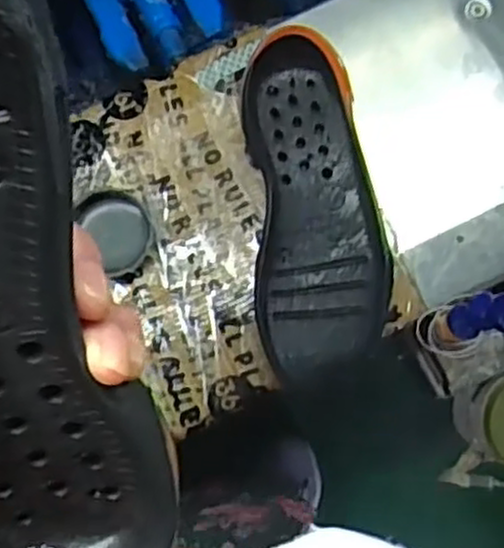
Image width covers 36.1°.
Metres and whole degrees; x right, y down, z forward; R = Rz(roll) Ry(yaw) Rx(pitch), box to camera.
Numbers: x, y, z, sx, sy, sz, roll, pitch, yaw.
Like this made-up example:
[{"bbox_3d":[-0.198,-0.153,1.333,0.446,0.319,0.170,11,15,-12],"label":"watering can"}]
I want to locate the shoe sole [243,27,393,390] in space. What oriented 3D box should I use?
[{"bbox_3d":[0.044,-0.047,0.529,0.086,0.032,0.232,-4,85,8],"label":"shoe sole"}]

